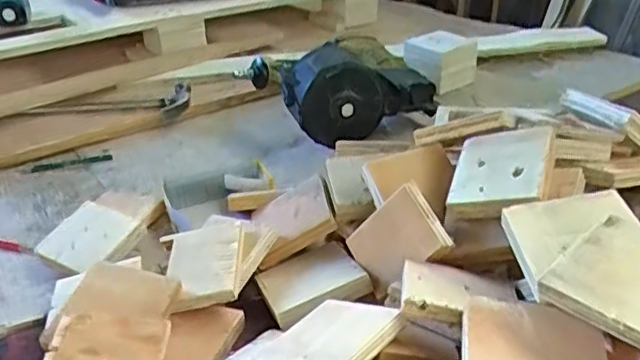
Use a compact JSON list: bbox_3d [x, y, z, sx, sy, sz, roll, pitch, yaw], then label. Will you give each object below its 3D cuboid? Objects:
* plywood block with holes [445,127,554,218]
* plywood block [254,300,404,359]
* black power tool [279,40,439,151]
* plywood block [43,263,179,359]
[{"bbox_3d":[0.160,-0.005,0.567,0.086,0.018,0.095,-9,43,34],"label":"plywood block with holes"},{"bbox_3d":[0.006,0.124,0.481,0.095,0.016,0.086,-30,18,-38],"label":"plywood block"},{"bbox_3d":[0.060,-0.127,0.941,0.229,0.131,0.102,-16,34,-24],"label":"black power tool"},{"bbox_3d":[-0.171,0.126,0.520,0.090,0.017,0.151,1,40,3],"label":"plywood block"}]

